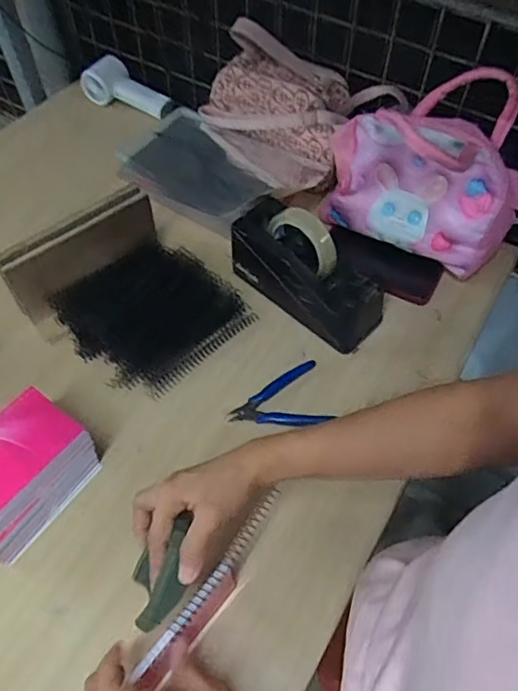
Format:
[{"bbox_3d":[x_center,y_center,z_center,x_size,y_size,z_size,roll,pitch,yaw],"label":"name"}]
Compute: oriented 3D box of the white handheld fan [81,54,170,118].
[{"bbox_3d":[-0.227,-0.440,0.940,0.151,0.061,0.057,20,57,-5],"label":"white handheld fan"}]

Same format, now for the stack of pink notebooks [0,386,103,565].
[{"bbox_3d":[-0.237,0.129,0.548,0.086,0.094,0.133,31,61,19],"label":"stack of pink notebooks"}]

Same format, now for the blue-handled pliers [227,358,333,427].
[{"bbox_3d":[0.022,0.067,0.634,0.114,0.015,0.078,-14,58,-10],"label":"blue-handled pliers"}]

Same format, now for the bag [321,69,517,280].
[{"bbox_3d":[0.210,-0.202,0.661,0.256,0.197,0.125,15,57,9],"label":"bag"}]

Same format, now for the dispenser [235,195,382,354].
[{"bbox_3d":[0.058,-0.094,0.680,0.206,0.117,0.075,38,64,22],"label":"dispenser"}]

